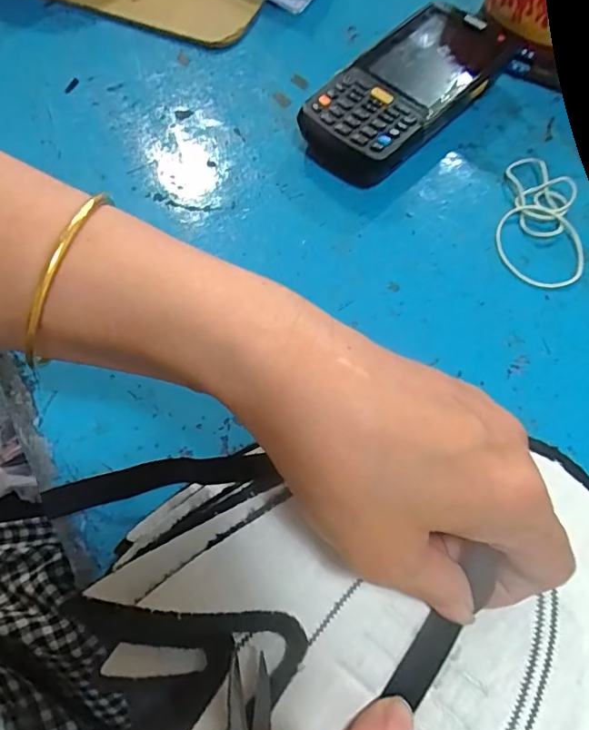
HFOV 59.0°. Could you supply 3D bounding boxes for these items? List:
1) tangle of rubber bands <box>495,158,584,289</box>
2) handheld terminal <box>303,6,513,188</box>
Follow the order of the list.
[{"bbox_3d":[0.146,-0.089,0.310,0.049,0.010,0.095,7,65,1],"label":"tangle of rubber bands"},{"bbox_3d":[0.073,-0.176,0.340,0.068,0.029,0.151,41,70,15],"label":"handheld terminal"}]

